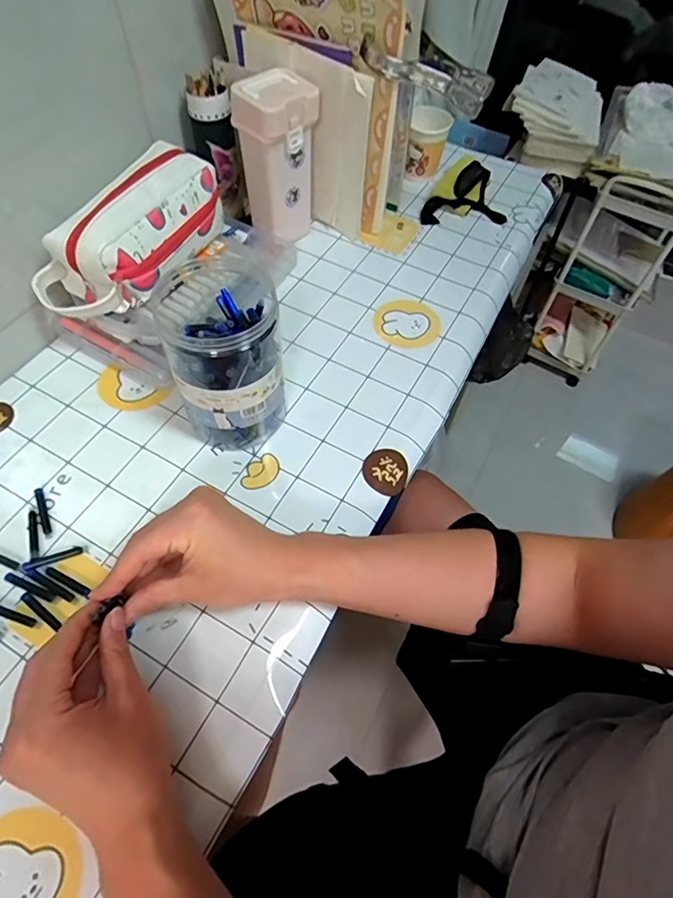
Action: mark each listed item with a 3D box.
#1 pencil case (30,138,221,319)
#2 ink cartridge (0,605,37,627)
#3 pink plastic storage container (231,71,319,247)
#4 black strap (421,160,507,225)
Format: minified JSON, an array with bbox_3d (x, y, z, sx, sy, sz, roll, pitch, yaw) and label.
[{"bbox_3d":[-0.205,-0.220,0.506,0.099,0.088,0.206,29,61,14],"label":"pencil case"},{"bbox_3d":[-0.260,0.131,0.395,0.047,0.004,0.007,18,58,7],"label":"ink cartridge"},{"bbox_3d":[-0.067,-0.337,0.589,0.067,0.162,0.083,34,62,16],"label":"pink plastic storage container"},{"bbox_3d":[0.178,-0.365,0.705,0.122,0.041,0.091,-4,58,-6],"label":"black strap"}]

